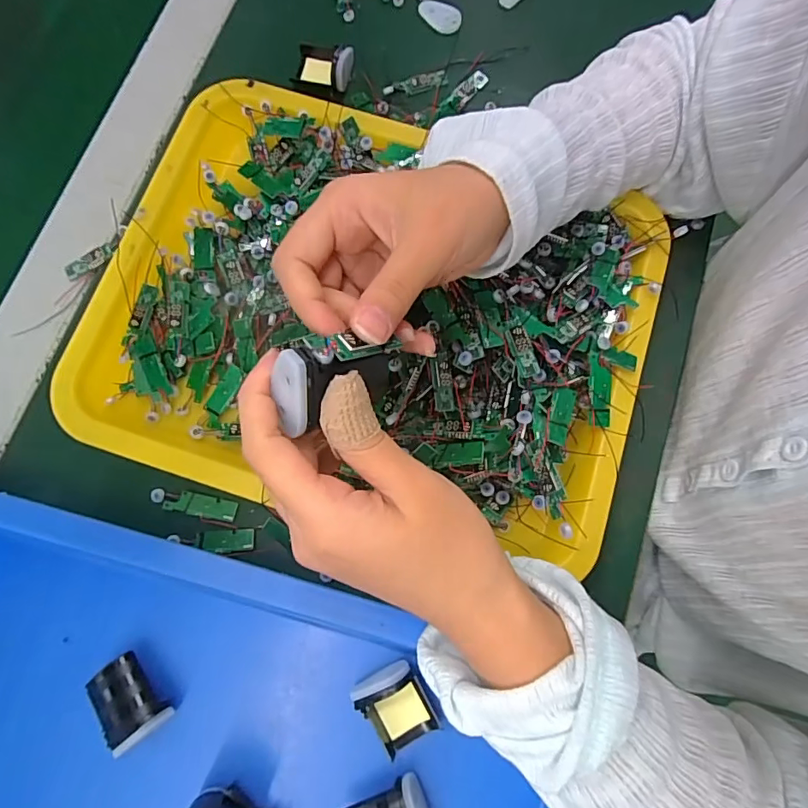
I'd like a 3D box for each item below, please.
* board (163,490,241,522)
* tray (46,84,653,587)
[{"bbox_3d":[-0.124,0.062,0.300,0.043,0.005,0.013,12,77,2],"label":"board"},{"bbox_3d":[-0.029,-0.064,0.302,0.351,0.041,0.261,18,78,3],"label":"tray"}]

